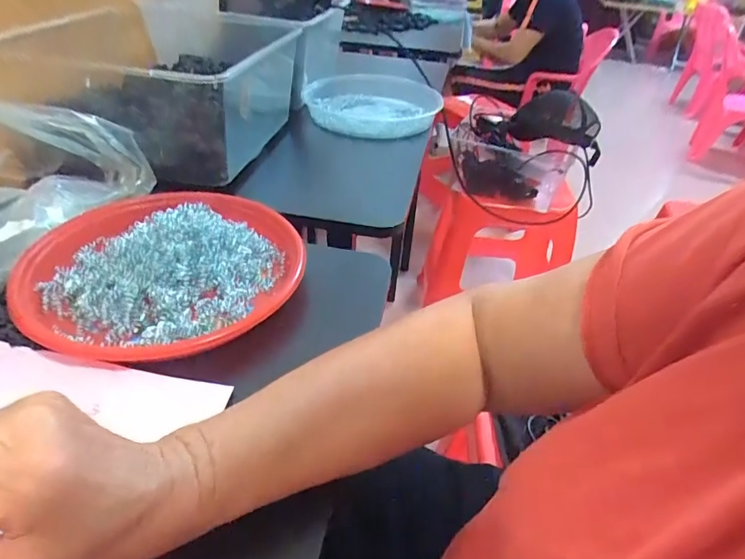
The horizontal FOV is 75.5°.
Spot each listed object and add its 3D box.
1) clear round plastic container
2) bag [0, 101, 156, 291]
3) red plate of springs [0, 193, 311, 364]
[{"bbox_3d":[-0.003,-0.310,0.852,0.215,0.057,0.228,-5,38,-12],"label":"clear round plastic container"},{"bbox_3d":[-0.375,-0.117,0.484,0.181,0.092,0.207,17,39,15],"label":"bag"},{"bbox_3d":[-0.183,-0.024,0.438,0.230,0.052,0.236,3,37,-2],"label":"red plate of springs"}]

